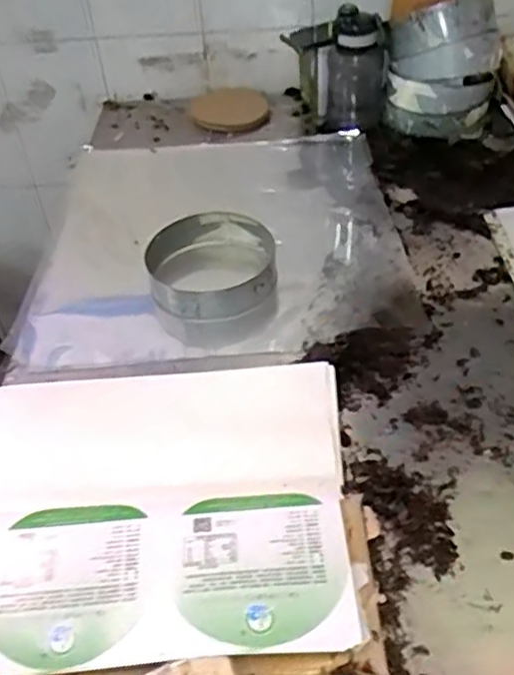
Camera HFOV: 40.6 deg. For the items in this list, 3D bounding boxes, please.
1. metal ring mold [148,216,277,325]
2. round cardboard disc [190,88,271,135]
[{"bbox_3d":[-0.056,-0.103,0.923,0.167,0.052,0.172,-11,43,-7],"label":"metal ring mold"},{"bbox_3d":[-0.050,-0.426,1.297,0.138,0.019,0.126,0,52,0],"label":"round cardboard disc"}]

